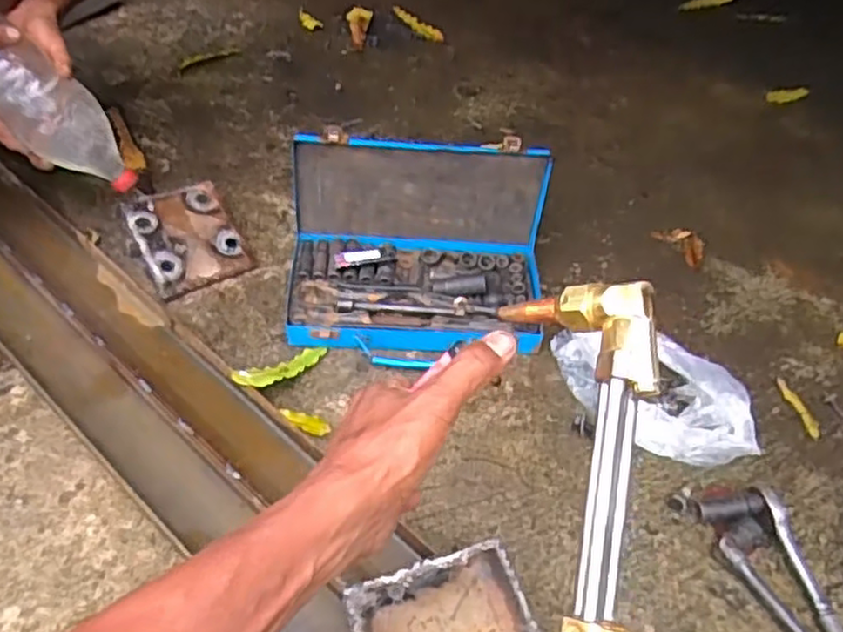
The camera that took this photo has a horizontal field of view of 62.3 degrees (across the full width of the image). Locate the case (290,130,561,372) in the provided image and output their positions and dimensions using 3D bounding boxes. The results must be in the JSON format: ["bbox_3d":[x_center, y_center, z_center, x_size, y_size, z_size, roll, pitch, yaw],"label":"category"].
[{"bbox_3d":[-0.006,-0.078,0.814,0.300,0.162,0.203,4,48,-1],"label":"case"}]

